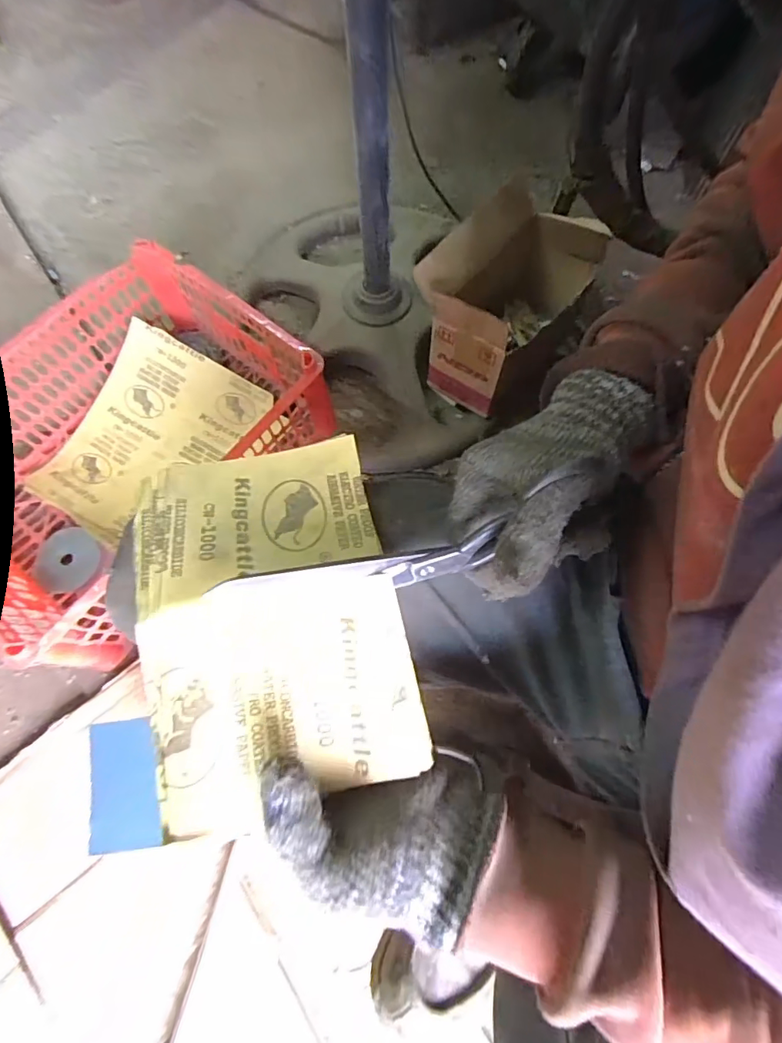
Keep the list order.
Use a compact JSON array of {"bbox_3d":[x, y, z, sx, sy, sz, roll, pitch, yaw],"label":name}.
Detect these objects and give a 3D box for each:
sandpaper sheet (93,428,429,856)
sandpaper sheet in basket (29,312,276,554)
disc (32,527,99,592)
[{"bbox_3d":[-0.075,0.049,0.298,0.156,0.047,0.224,-10,73,-5],"label":"sandpaper sheet"},{"bbox_3d":[-0.329,-0.118,0.652,0.210,0.045,0.285,33,78,4],"label":"sandpaper sheet in basket"},{"bbox_3d":[-0.418,0.050,0.617,0.079,0.006,0.083,0,70,-1],"label":"disc"}]

